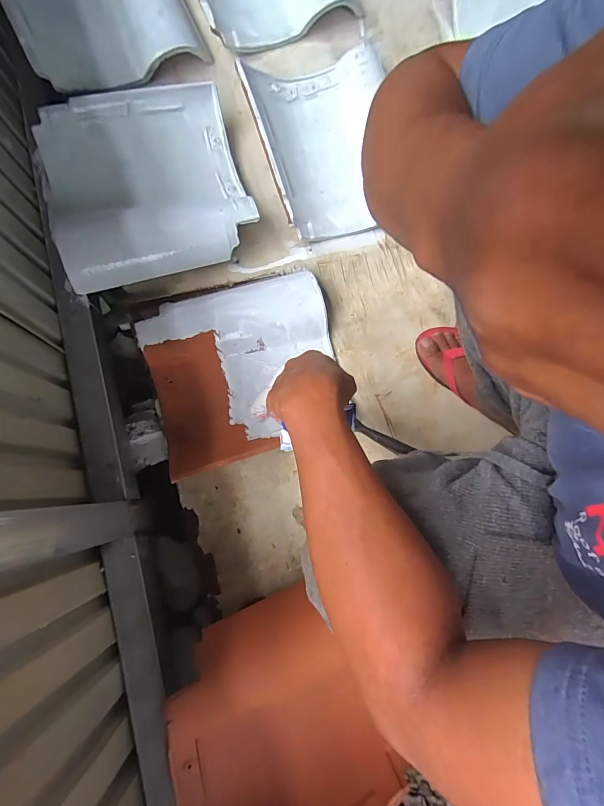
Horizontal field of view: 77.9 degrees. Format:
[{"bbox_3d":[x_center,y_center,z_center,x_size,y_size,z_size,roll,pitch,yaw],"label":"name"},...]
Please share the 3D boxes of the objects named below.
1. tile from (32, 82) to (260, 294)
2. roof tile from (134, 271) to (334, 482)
[{"bbox_3d":[-0.268,-0.375,0.645,0.328,0.086,0.304,-21,78,-5],"label":"tile"},{"bbox_3d":[-0.094,-0.061,0.642,0.316,0.068,0.297,-17,78,-5],"label":"roof tile"}]

